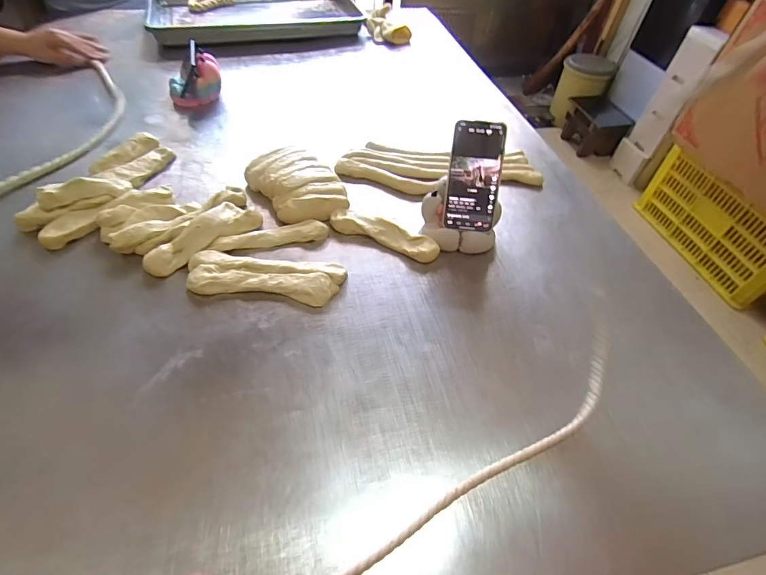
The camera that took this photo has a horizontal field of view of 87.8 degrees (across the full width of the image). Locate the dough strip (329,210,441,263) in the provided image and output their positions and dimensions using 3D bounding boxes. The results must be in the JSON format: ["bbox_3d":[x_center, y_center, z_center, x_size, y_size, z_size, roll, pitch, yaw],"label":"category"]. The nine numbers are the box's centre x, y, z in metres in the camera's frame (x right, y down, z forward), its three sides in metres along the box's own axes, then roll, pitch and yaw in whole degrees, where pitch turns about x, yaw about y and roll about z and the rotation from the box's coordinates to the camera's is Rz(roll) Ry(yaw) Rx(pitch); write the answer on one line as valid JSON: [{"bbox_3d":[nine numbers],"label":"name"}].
[{"bbox_3d":[0.001,-0.079,0.588,0.168,0.022,0.037,23,52,14],"label":"dough strip"}]

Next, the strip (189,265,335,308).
[{"bbox_3d":[-0.155,-0.002,0.513,0.185,0.020,0.039,5,50,-1],"label":"strip"}]

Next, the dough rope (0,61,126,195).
[{"bbox_3d":[-0.546,-0.273,0.698,0.116,0.028,0.508,1,50,-3],"label":"dough rope"}]

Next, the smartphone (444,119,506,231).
[{"bbox_3d":[0.131,-0.157,0.566,0.074,0.150,0.011,6,9,0],"label":"smartphone"}]

